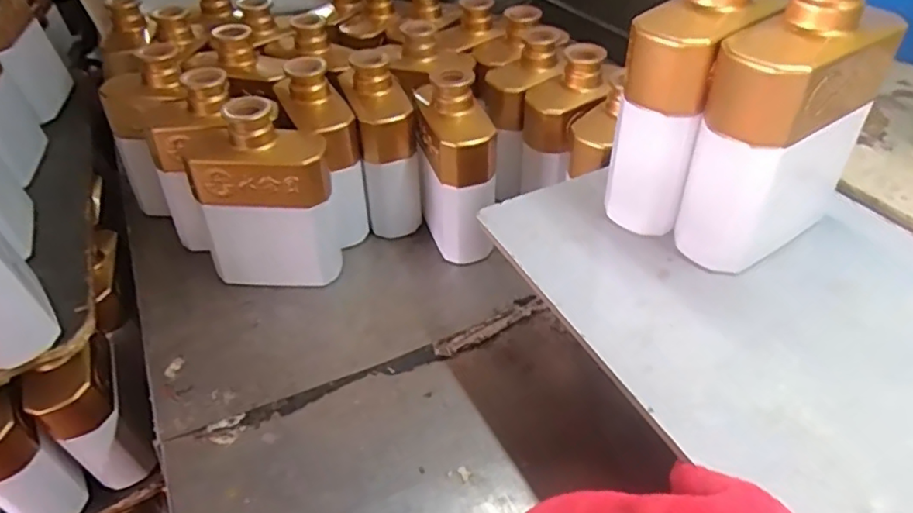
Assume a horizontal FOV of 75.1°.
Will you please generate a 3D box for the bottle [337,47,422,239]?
[{"bbox_3d":[-0.075,-0.116,0.586,0.056,0.164,0.103,-11,41,-12],"label":"bottle"}]

